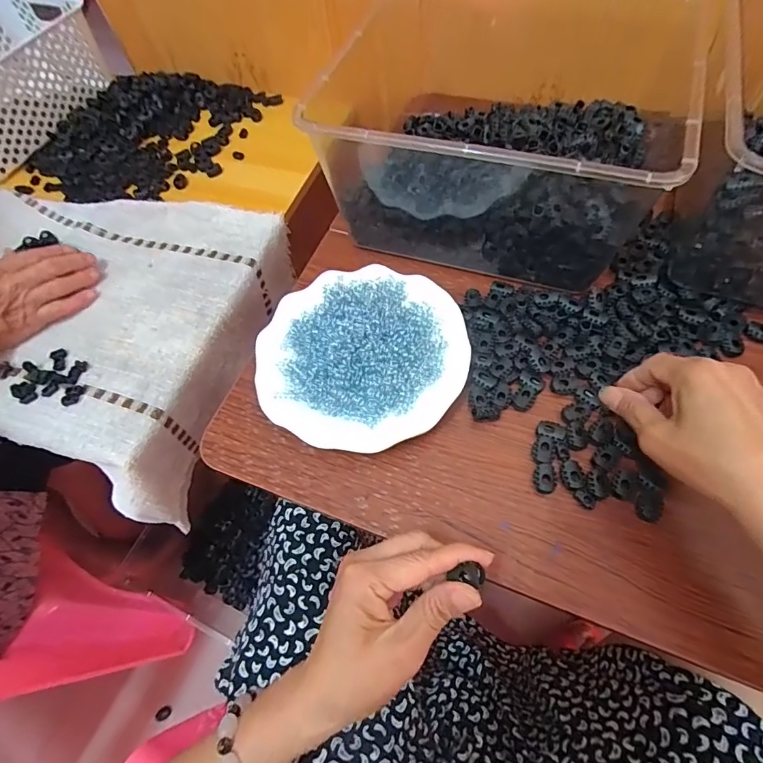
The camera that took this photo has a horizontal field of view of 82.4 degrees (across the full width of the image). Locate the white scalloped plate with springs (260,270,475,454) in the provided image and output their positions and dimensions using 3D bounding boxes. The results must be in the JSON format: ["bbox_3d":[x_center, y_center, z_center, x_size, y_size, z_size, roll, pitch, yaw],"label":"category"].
[{"bbox_3d":[-0.017,-0.026,0.387,0.177,0.039,0.173,-1,64,2],"label":"white scalloped plate with springs"}]

